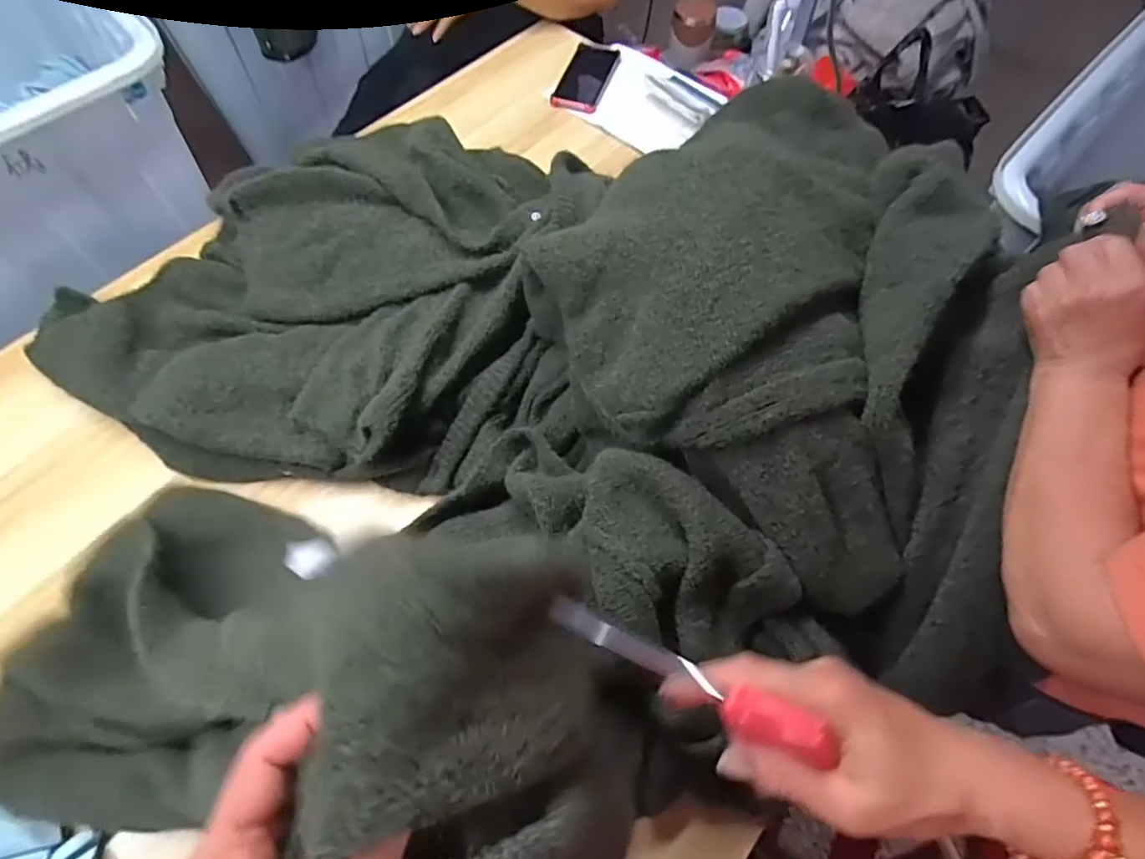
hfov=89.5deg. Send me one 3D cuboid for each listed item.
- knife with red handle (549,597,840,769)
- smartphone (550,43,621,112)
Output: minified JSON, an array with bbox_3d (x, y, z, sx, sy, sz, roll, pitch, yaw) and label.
[{"bbox_3d":[0.058,0.121,0.272,0.155,0.026,0.017,29,64,0],"label":"knife with red handle"},{"bbox_3d":[0.026,-0.607,0.992,0.082,0.014,0.176,16,62,8],"label":"smartphone"}]

